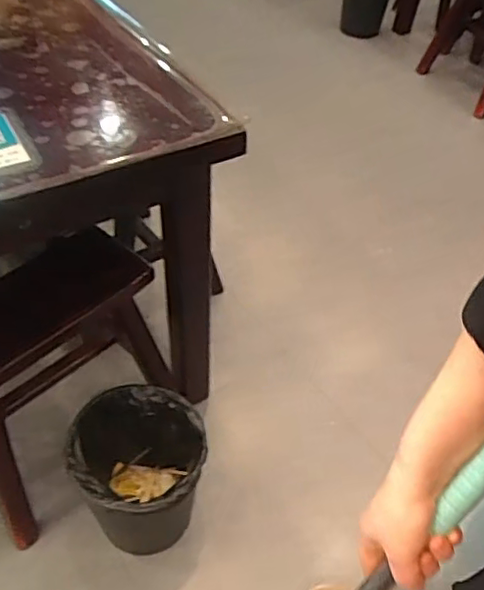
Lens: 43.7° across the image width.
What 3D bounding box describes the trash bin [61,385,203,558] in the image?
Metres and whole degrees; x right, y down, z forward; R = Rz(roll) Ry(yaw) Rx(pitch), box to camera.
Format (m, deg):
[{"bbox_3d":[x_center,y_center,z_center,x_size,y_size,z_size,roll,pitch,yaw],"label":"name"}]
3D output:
[{"bbox_3d":[-0.185,0.345,1.155,0.230,0.274,0.223,2,46,-2],"label":"trash bin"}]

